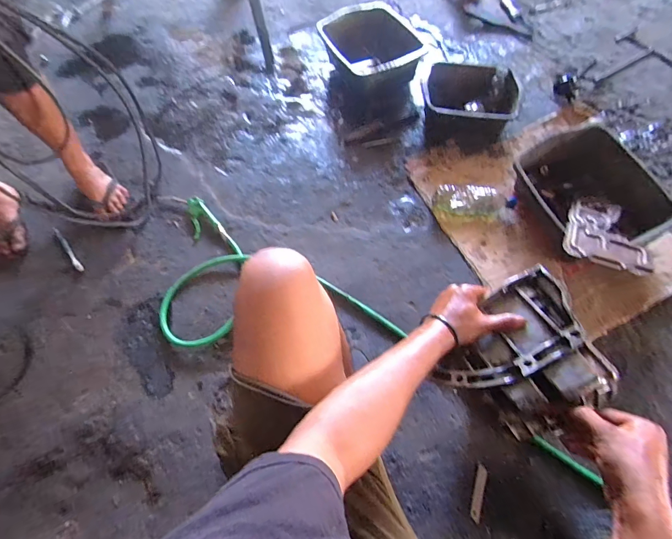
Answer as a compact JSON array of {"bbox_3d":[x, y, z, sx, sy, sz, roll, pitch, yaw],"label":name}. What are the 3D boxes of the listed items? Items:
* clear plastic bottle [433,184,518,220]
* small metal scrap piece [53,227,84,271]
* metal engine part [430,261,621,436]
[{"bbox_3d":[0.377,-0.181,1.013,0.213,0.054,0.082,14,66,8],"label":"clear plastic bottle"},{"bbox_3d":[-0.745,-0.055,1.023,0.020,0.007,0.171,-40,70,-15],"label":"small metal scrap piece"},{"bbox_3d":[0.259,0.124,0.522,0.199,0.084,0.198,-25,67,-9],"label":"metal engine part"}]

